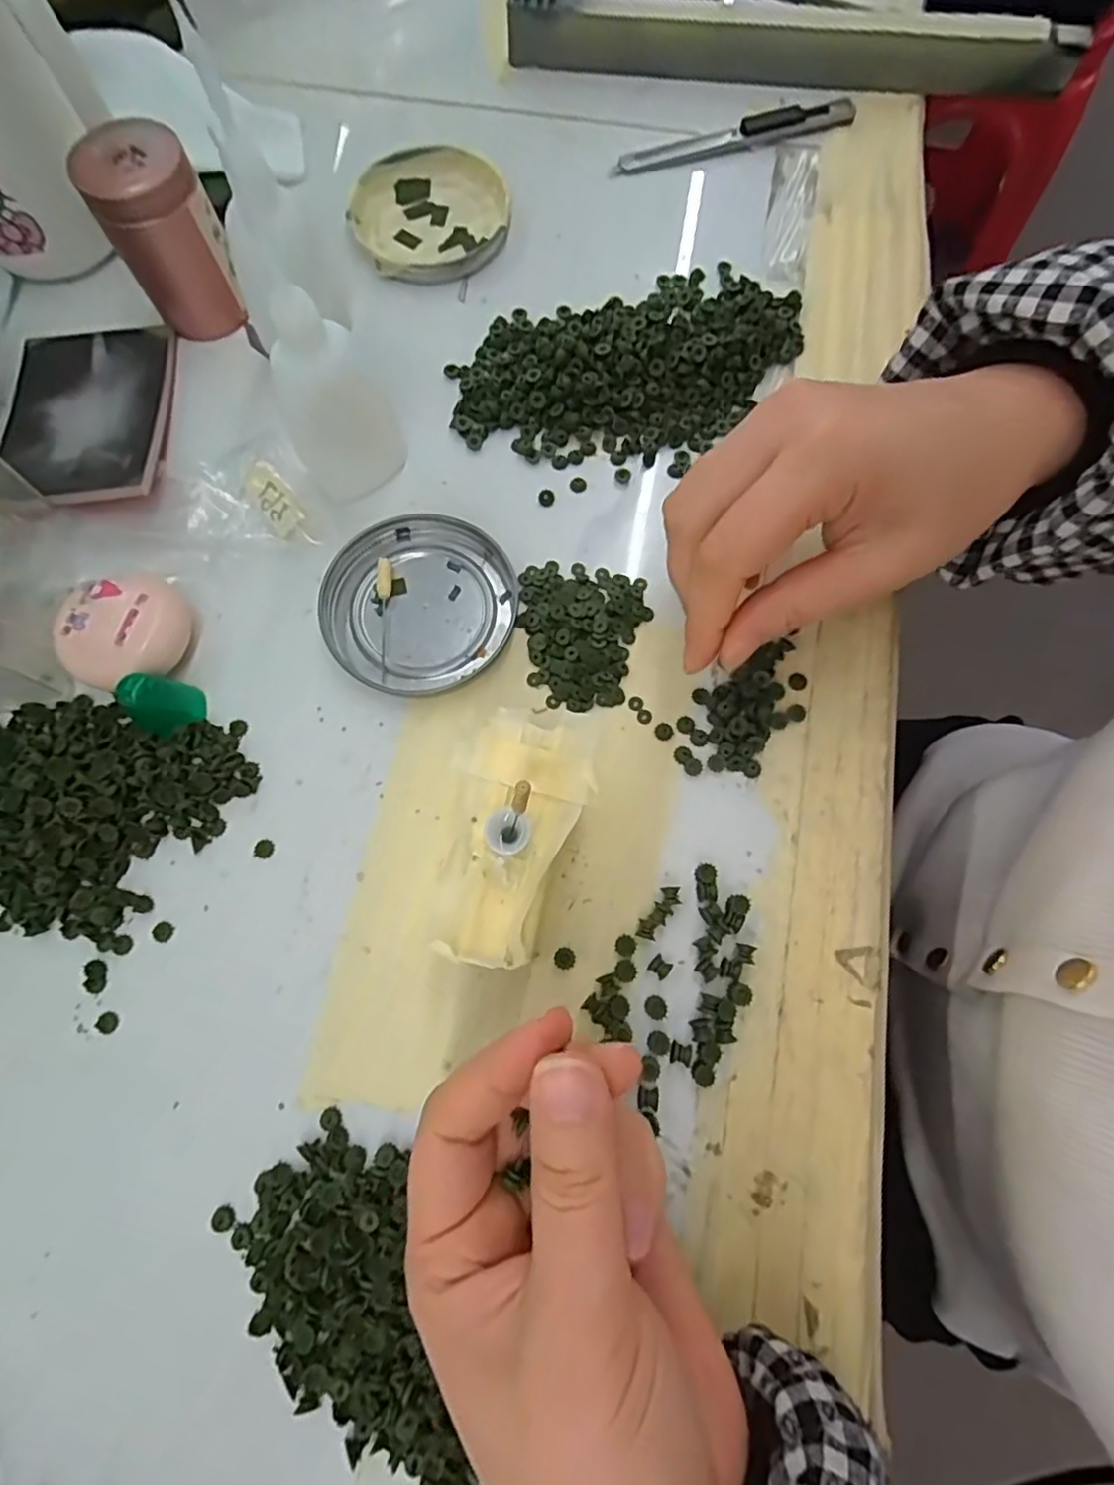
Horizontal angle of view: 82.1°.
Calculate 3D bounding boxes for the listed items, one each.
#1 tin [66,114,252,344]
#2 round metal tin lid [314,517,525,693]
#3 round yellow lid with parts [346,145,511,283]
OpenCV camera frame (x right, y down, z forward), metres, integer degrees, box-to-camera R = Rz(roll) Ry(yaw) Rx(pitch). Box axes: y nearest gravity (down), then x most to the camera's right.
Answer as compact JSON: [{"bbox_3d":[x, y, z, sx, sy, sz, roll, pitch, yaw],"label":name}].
[{"bbox_3d":[-0.168,-0.219,0.276,0.043,0.064,0.046,0,75,0],"label":"tin"},{"bbox_3d":[-0.057,-0.058,0.266,0.078,0.009,0.074,0,75,0],"label":"round metal tin lid"},{"bbox_3d":[-0.064,-0.267,0.322,0.077,0.010,0.076,0,75,0],"label":"round yellow lid with parts"}]

